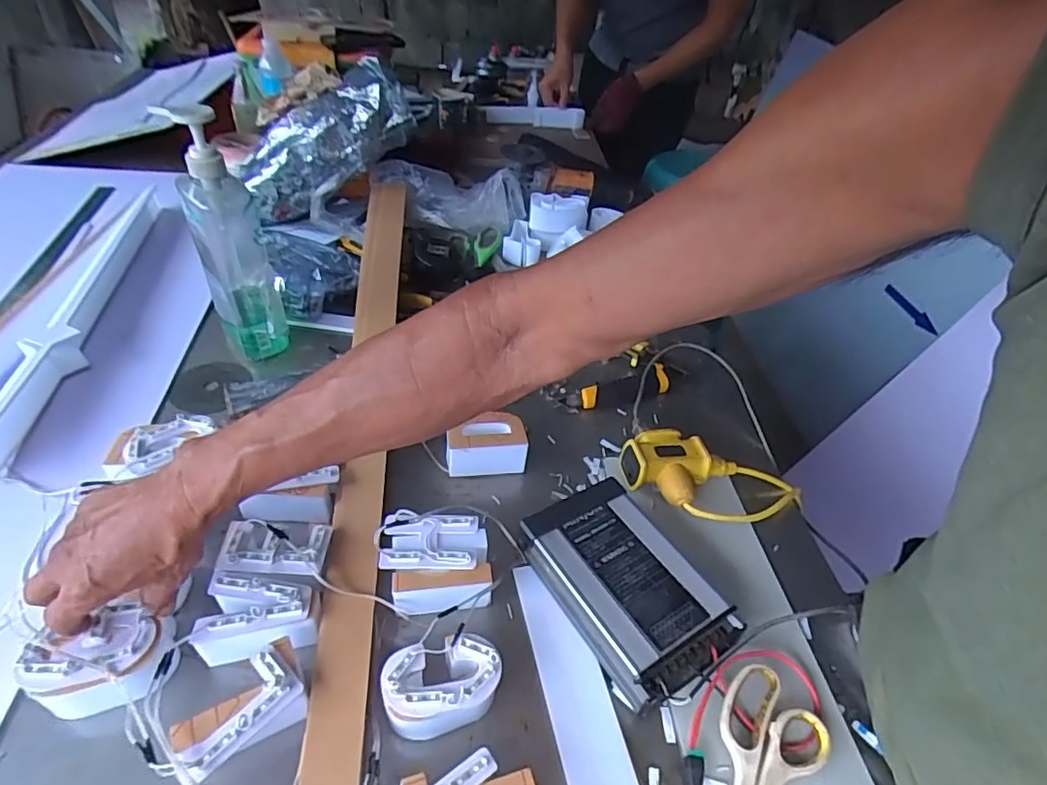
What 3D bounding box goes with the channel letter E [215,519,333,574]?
[{"bbox_3d":[-0.211,0.132,0.479,0.083,0.027,0.046,3,41,-3],"label":"channel letter E"}]

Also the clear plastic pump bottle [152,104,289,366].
[{"bbox_3d":[-0.329,-0.172,0.633,0.068,0.263,0.087,-19,49,-26],"label":"clear plastic pump bottle"}]

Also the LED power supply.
[{"bbox_3d":[0.090,0.171,0.504,0.116,0.051,0.181,-21,48,-27],"label":"LED power supply"}]

